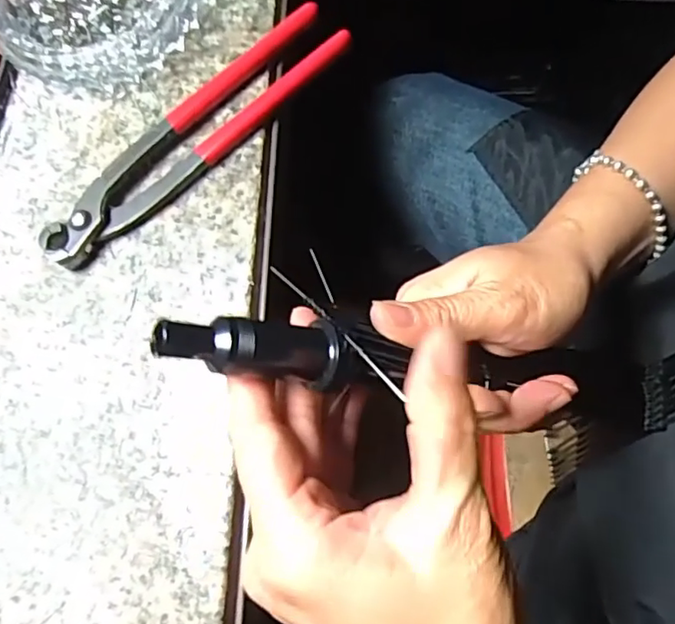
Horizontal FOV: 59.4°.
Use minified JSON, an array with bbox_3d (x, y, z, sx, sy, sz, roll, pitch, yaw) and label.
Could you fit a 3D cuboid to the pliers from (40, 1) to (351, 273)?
[{"bbox_3d":[-0.080,-0.099,0.321,0.194,0.023,0.044,-41,74,-5],"label":"pliers"}]

